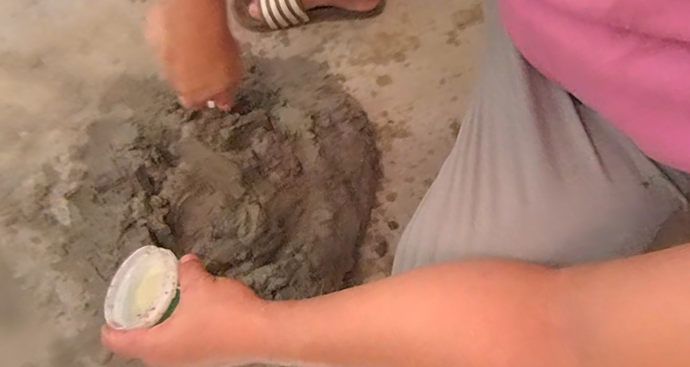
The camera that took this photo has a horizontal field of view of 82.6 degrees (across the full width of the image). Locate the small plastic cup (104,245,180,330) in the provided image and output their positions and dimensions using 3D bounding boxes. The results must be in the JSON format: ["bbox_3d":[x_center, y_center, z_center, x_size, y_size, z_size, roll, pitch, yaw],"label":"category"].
[{"bbox_3d":[-0.187,0.104,0.383,0.081,0.040,0.074,-16,54,23],"label":"small plastic cup"}]

